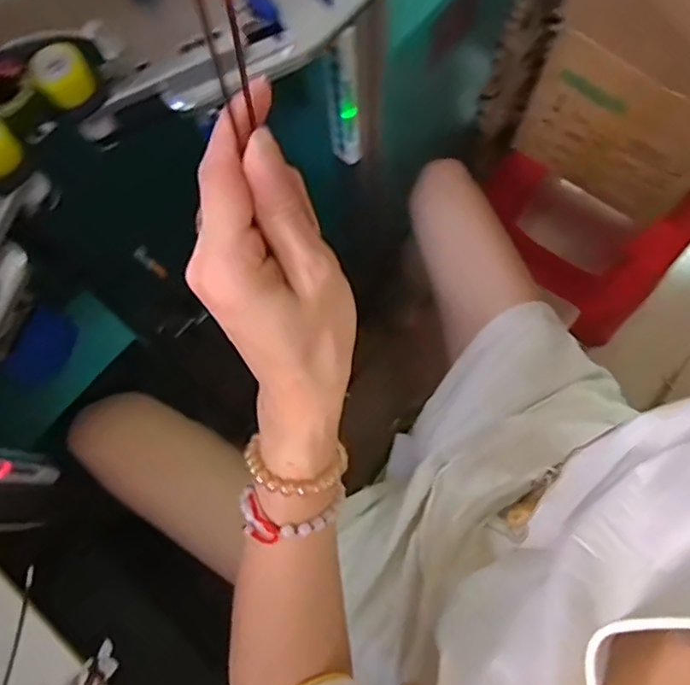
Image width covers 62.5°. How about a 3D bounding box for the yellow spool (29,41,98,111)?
[{"bbox_3d":[-0.201,-0.190,0.406,0.038,0.025,0.030,-36,76,-8],"label":"yellow spool"}]

